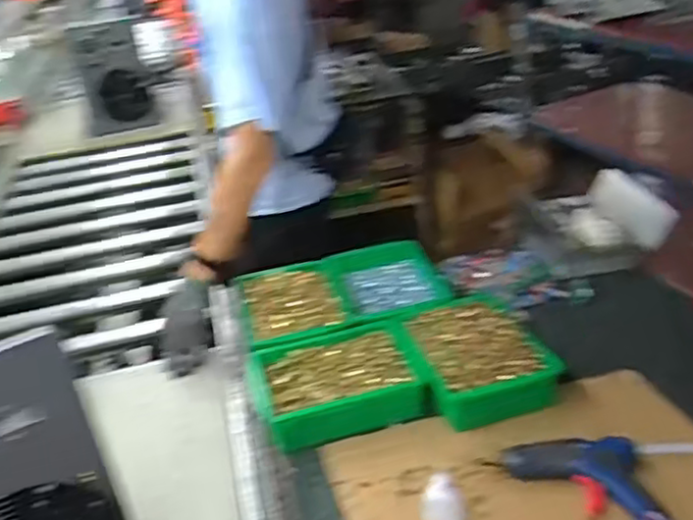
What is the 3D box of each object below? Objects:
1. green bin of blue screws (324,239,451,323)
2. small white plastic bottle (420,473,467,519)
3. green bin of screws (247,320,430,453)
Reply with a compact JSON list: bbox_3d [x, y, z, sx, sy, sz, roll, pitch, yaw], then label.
[{"bbox_3d":[0.079,0.052,1.334,0.204,0.071,0.270,-11,29,-7],"label":"green bin of blue screws"},{"bbox_3d":[0.118,0.302,0.848,0.053,0.062,0.052,-4,29,5],"label":"small white plastic bottle"},{"bbox_3d":[-0.018,0.199,1.116,0.253,0.068,0.195,-10,29,-6],"label":"green bin of screws"}]

